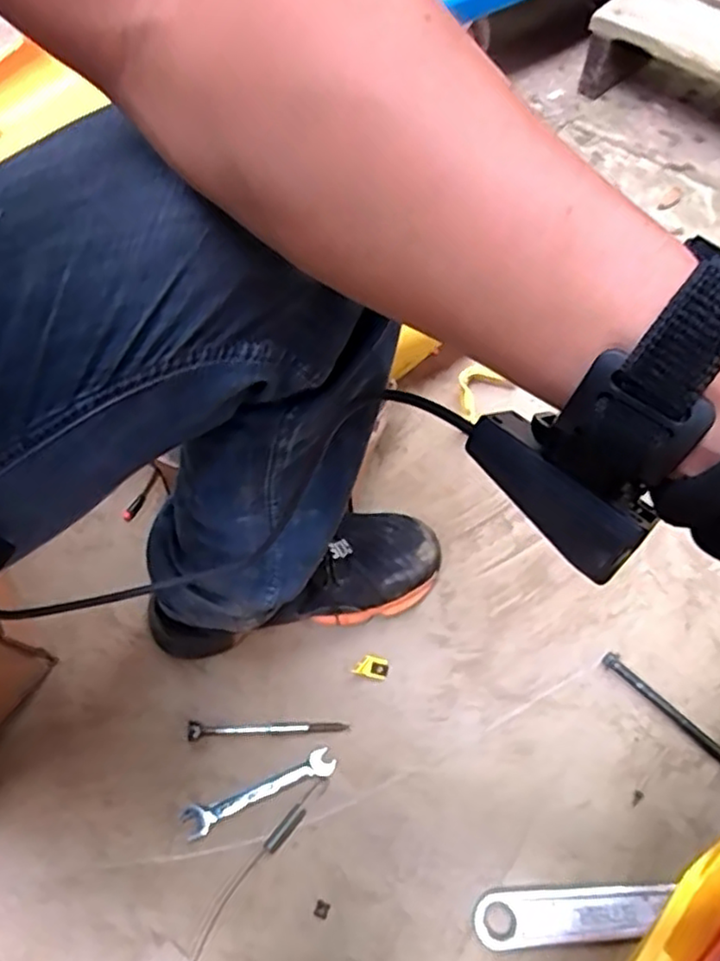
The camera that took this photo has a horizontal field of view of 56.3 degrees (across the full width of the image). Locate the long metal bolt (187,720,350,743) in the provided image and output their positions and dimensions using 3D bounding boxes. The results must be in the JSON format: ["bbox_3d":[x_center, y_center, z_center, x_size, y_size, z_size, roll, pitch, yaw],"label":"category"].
[{"bbox_3d":[-0.082,0.219,0.594,0.138,0.008,0.015,-2,61,0],"label":"long metal bolt"}]

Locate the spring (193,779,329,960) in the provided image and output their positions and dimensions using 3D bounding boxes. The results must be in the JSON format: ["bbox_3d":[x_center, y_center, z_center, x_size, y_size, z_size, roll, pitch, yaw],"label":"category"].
[{"bbox_3d":[-0.092,0.329,0.537,0.021,0.009,0.205,29,66,16],"label":"spring"}]

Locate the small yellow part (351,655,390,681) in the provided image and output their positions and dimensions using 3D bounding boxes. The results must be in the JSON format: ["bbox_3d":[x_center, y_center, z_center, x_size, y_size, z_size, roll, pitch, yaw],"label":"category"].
[{"bbox_3d":[0.010,0.172,0.620,0.032,0.011,0.018,9,62,6],"label":"small yellow part"}]

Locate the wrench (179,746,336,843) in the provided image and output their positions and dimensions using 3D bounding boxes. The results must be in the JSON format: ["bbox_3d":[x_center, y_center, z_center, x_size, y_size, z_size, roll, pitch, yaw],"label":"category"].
[{"bbox_3d":[-0.085,0.264,0.571,0.133,0.005,0.025,-21,63,-10],"label":"wrench"}]

